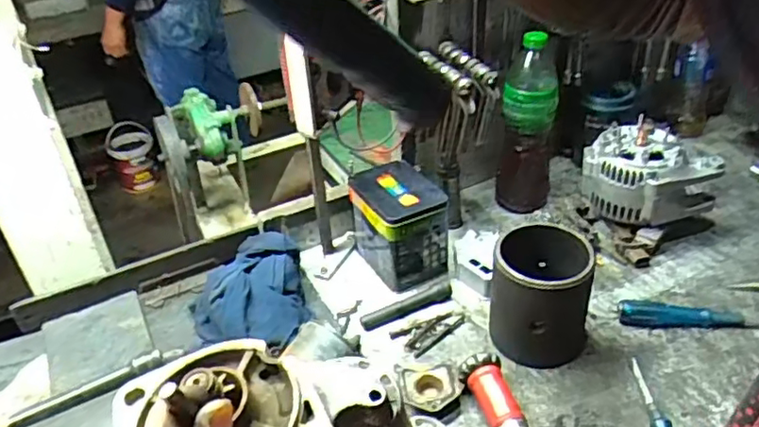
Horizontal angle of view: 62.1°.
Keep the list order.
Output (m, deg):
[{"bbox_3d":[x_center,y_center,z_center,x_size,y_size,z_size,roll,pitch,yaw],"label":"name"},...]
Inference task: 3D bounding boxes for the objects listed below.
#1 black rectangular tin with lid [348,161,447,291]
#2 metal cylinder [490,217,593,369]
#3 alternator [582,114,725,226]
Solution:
[{"bbox_3d":[0.025,0.012,0.883,0.100,0.125,0.144,-19,38,-21],"label":"black rectangular tin with lid"},{"bbox_3d":[0.185,0.089,0.737,0.106,0.120,0.107,3,35,9],"label":"metal cylinder"},{"bbox_3d":[0.371,-0.051,0.910,0.151,0.134,0.153,-17,37,-18],"label":"alternator"}]

